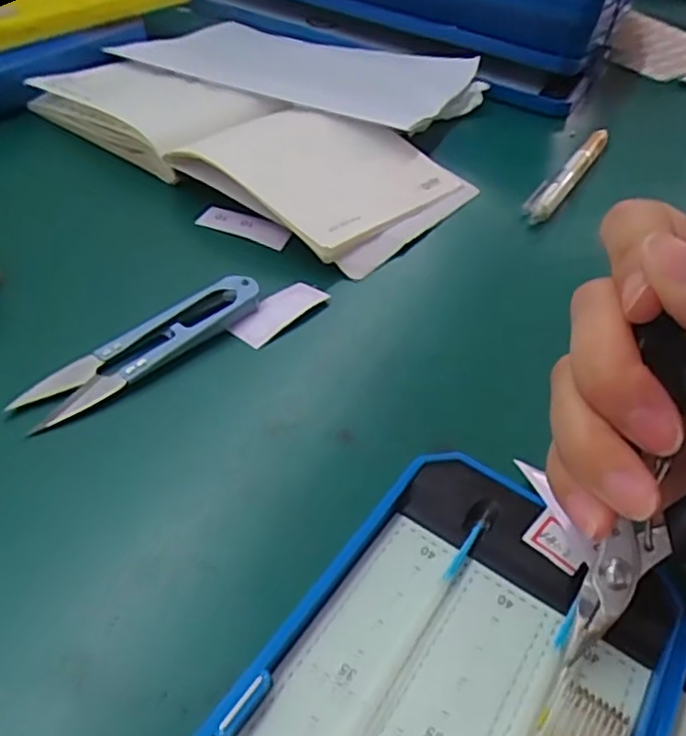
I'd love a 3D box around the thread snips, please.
[{"bbox_3d":[-0.073,-0.010,0.247,0.024,0.010,0.100,37,49,24],"label":"thread snips"}]

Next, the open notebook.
[{"bbox_3d":[-0.051,-0.133,0.371,0.230,0.027,0.124,33,47,21],"label":"open notebook"}]

